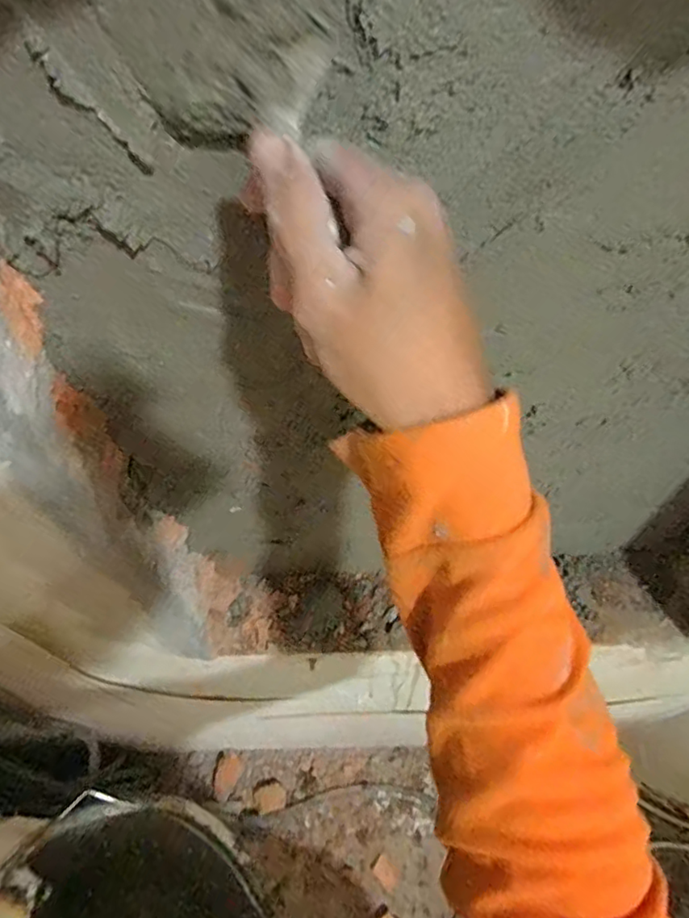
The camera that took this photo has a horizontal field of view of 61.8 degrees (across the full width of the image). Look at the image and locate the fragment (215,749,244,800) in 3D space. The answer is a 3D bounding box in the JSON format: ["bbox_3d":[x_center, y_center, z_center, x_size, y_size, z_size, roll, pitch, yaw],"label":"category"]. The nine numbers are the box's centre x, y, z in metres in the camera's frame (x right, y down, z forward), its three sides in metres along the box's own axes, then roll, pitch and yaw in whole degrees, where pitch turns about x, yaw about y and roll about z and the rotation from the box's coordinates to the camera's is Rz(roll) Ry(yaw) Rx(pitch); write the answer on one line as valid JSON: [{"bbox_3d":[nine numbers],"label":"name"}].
[{"bbox_3d":[-0.271,0.729,1.329,0.056,0.029,0.088,25,62,18],"label":"fragment"}]

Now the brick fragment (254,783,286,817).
[{"bbox_3d":[-0.170,0.785,1.329,0.072,0.014,0.056,-22,59,-11],"label":"brick fragment"}]

